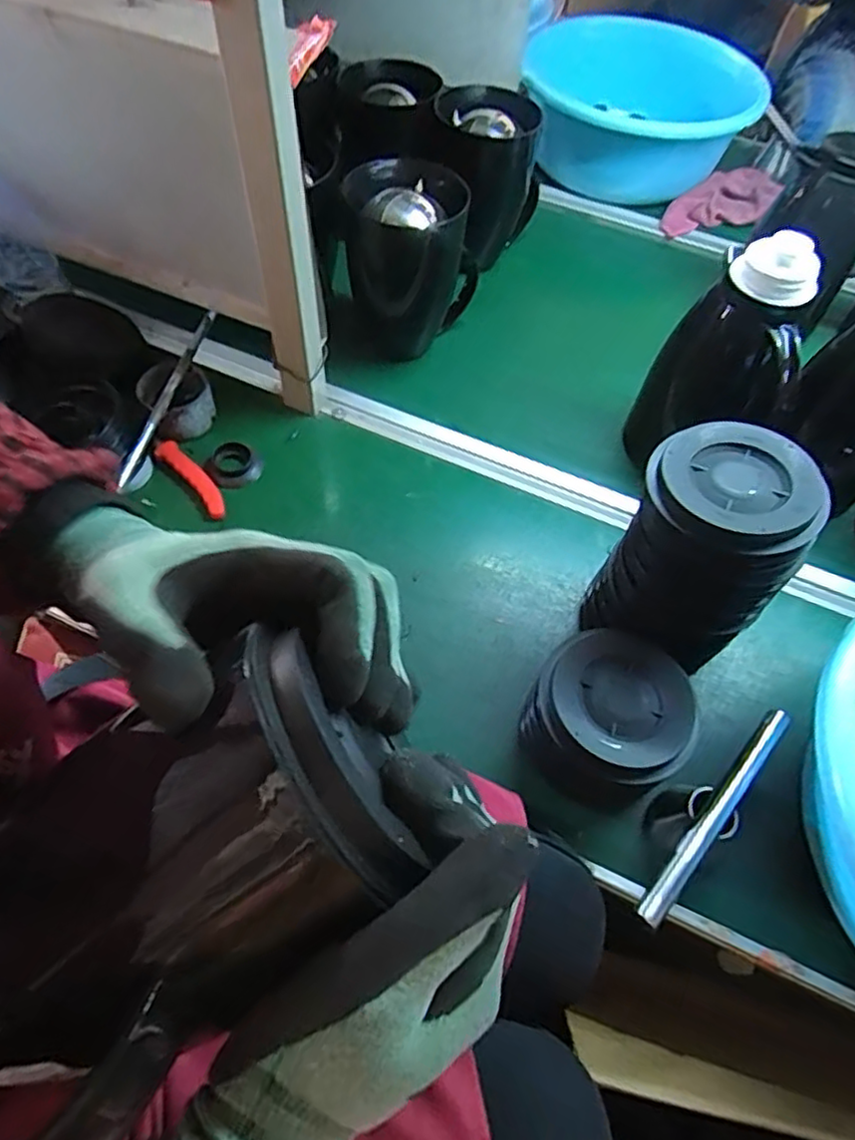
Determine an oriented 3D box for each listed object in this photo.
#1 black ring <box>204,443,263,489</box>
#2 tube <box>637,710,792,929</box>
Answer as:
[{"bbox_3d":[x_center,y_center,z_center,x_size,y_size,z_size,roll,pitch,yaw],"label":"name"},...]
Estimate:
[{"bbox_3d":[-0.207,-0.109,0.697,0.056,0.017,0.047,27,59,14],"label":"black ring"},{"bbox_3d":[0.213,0.172,0.474,0.017,0.016,0.193,39,63,20],"label":"tube"}]

